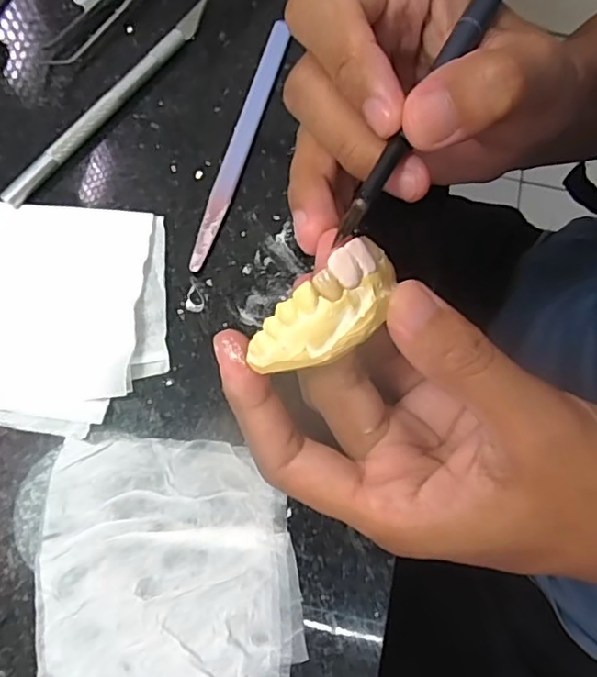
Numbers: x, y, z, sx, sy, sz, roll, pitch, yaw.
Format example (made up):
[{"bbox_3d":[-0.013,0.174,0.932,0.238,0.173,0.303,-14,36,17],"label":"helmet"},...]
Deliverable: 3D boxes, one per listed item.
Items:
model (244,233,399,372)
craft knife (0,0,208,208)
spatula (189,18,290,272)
[{"bbox_3d":[0.008,-0.006,0.162,0.047,0.016,0.022,-40,78,4],"label":"model"},{"bbox_3d":[-0.084,-0.111,0.263,0.008,0.008,0.136,36,75,8],"label":"craft knife"},{"bbox_3d":[-0.026,-0.091,0.261,0.009,0.005,0.132,16,73,3],"label":"spatula"}]

